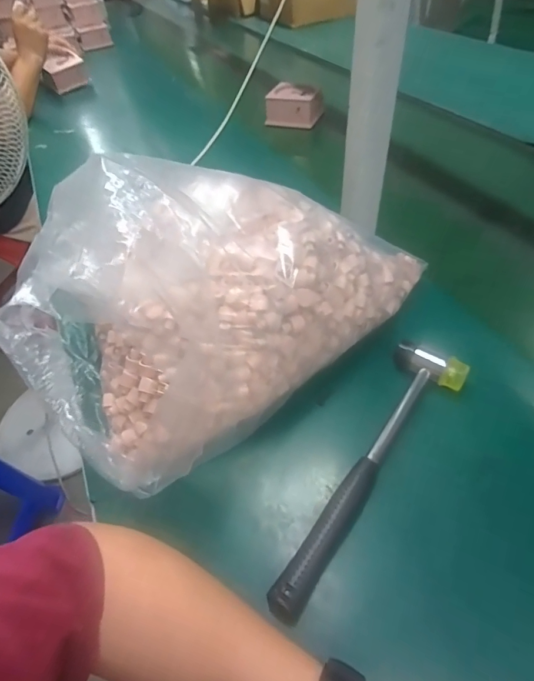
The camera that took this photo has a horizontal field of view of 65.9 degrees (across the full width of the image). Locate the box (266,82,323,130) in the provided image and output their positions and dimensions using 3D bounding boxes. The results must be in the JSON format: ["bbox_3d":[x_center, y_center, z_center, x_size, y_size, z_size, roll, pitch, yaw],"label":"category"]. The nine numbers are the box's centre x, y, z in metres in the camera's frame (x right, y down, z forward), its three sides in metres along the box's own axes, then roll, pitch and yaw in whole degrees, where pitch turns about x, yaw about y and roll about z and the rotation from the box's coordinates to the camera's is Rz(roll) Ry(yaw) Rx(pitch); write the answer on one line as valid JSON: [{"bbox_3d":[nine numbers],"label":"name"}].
[{"bbox_3d":[0.065,-0.521,0.912,0.122,0.061,0.091,12,50,16],"label":"box"}]

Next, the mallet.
[{"bbox_3d":[0.090,0.105,0.352,0.063,0.031,0.266,27,55,26],"label":"mallet"}]

